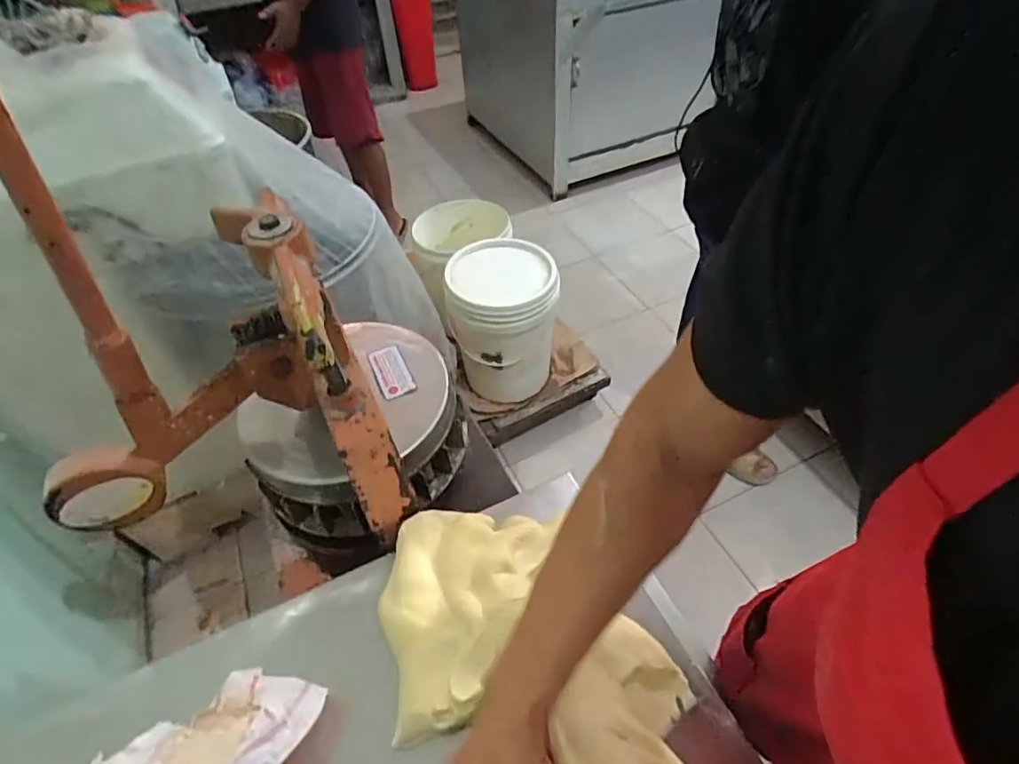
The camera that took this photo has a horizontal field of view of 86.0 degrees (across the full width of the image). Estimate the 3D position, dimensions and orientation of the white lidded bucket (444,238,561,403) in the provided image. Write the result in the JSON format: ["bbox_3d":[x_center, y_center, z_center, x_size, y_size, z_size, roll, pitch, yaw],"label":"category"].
[{"bbox_3d":[-0.013,-0.177,1.590,0.304,0.405,0.278,-5,48,-1],"label":"white lidded bucket"}]

